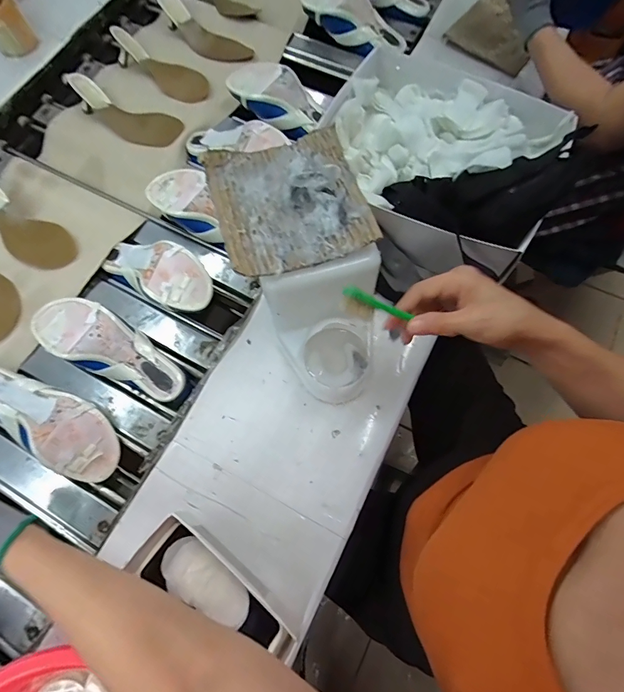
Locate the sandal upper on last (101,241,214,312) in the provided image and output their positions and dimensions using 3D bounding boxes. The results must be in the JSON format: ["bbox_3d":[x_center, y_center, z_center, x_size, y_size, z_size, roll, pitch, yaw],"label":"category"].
[{"bbox_3d":[-0.239,-0.112,0.575,0.212,0.054,0.088,21,70,24],"label":"sandal upper on last"}]

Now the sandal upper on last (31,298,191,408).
[{"bbox_3d":[-0.285,0.006,0.540,0.230,0.051,0.085,31,72,-7],"label":"sandal upper on last"}]

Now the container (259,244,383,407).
[{"bbox_3d":[0.022,-0.006,0.448,0.128,0.169,0.116,-11,70,-4],"label":"container"}]

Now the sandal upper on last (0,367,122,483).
[{"bbox_3d":[-0.364,0.098,0.515,0.217,0.059,0.087,27,72,10],"label":"sandal upper on last"}]

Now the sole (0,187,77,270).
[{"bbox_3d":[-0.502,-0.209,0.633,0.236,0.042,0.080,34,73,12],"label":"sole"}]

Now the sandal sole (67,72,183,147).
[{"bbox_3d":[-0.362,-0.449,0.717,0.230,0.042,0.090,25,71,9],"label":"sandal sole"}]

